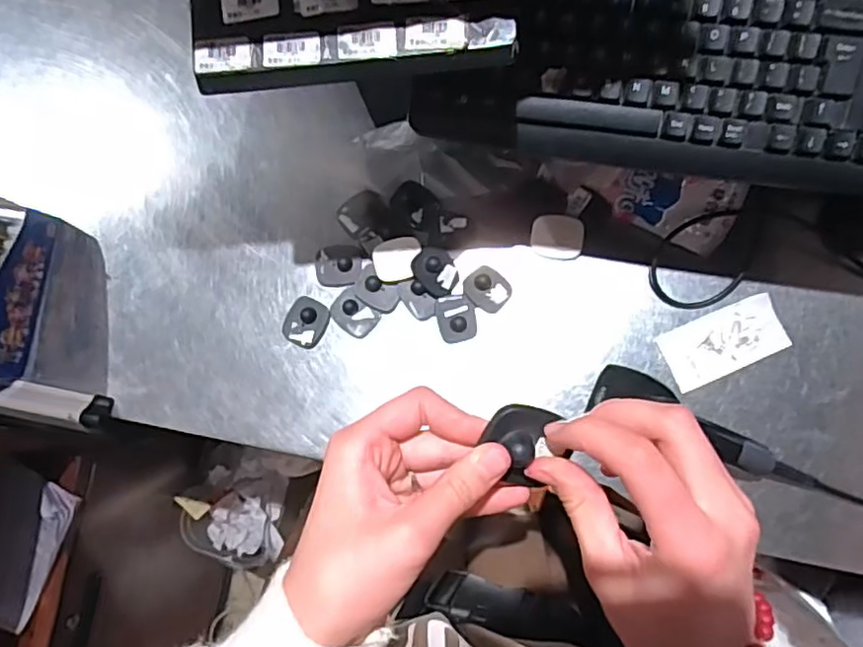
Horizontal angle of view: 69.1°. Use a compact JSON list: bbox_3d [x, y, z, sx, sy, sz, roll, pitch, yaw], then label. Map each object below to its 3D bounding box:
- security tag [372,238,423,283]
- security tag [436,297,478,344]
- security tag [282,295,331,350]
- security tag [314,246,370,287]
[{"bbox_3d":[-0.032,-0.062,0.602,0.045,0.013,0.044,-10,82,4],"label":"security tag"},{"bbox_3d":[0.025,-0.003,0.599,0.036,0.018,0.041,-13,82,4],"label":"security tag"},{"bbox_3d":[-0.124,-0.001,0.613,0.041,0.011,0.046,23,86,8],"label":"security tag"},{"bbox_3d":[-0.088,-0.057,0.616,0.053,0.012,0.041,-2,83,5],"label":"security tag"}]

